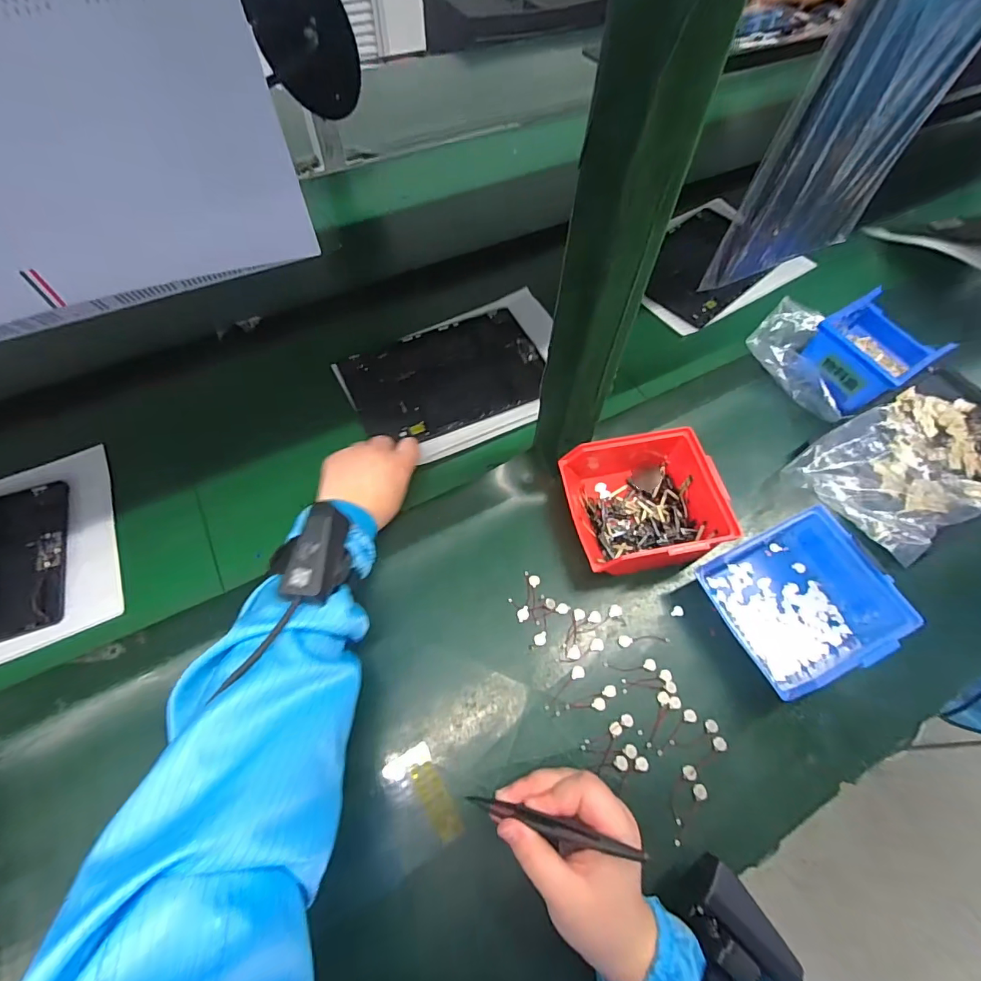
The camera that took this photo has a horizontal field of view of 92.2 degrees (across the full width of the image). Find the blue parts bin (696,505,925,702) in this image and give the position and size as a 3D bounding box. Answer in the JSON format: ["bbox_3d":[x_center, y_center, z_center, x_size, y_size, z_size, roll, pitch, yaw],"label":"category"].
[{"bbox_3d":[0.270,0.098,0.424,0.130,0.069,0.127,-21,64,-13],"label":"blue parts bin"}]

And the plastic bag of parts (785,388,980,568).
[{"bbox_3d":[0.461,-0.032,0.507,0.287,0.040,0.147,-26,66,-16],"label":"plastic bag of parts"}]

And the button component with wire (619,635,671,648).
[{"bbox_3d":[0.140,0.136,0.432,0.047,0.004,0.011,-4,62,-5],"label":"button component with wire"}]

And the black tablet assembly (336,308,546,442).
[{"bbox_3d":[-0.051,-0.139,0.571,0.229,0.007,0.152,-21,64,-13],"label":"black tablet assembly"}]

